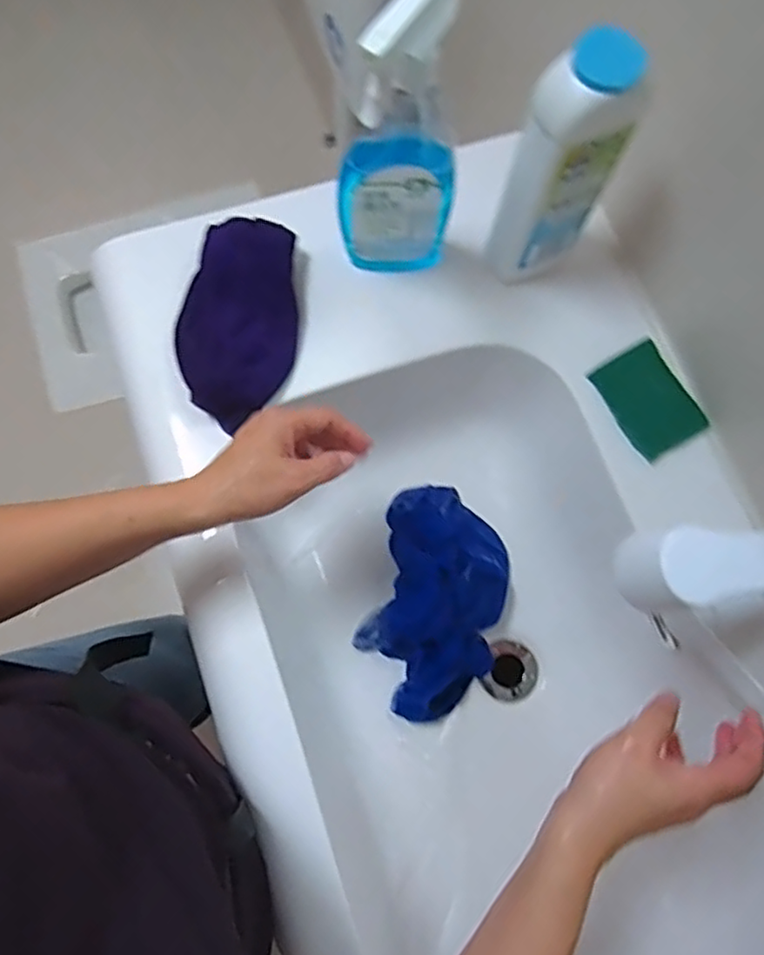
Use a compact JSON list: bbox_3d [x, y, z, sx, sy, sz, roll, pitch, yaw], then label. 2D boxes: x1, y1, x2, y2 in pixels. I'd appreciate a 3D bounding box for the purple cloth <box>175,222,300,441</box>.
[{"bbox_3d":[-0.127,-0.141,0.584,0.102,0.035,0.175,6,75,0],"label":"purple cloth"}]

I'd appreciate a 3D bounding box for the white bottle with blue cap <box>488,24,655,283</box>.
[{"bbox_3d":[0.142,-0.239,0.528,0.077,0.216,0.046,-22,77,-7],"label":"white bottle with blue cap"}]

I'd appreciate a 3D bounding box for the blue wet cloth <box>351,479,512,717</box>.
[{"bbox_3d":[0.055,0.122,0.654,0.130,0.050,0.221,15,75,2],"label":"blue wet cloth"}]

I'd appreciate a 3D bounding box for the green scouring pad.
[{"bbox_3d":[0.245,-0.070,0.604,0.072,0.008,0.096,-32,78,-9],"label":"green scouring pad"}]

